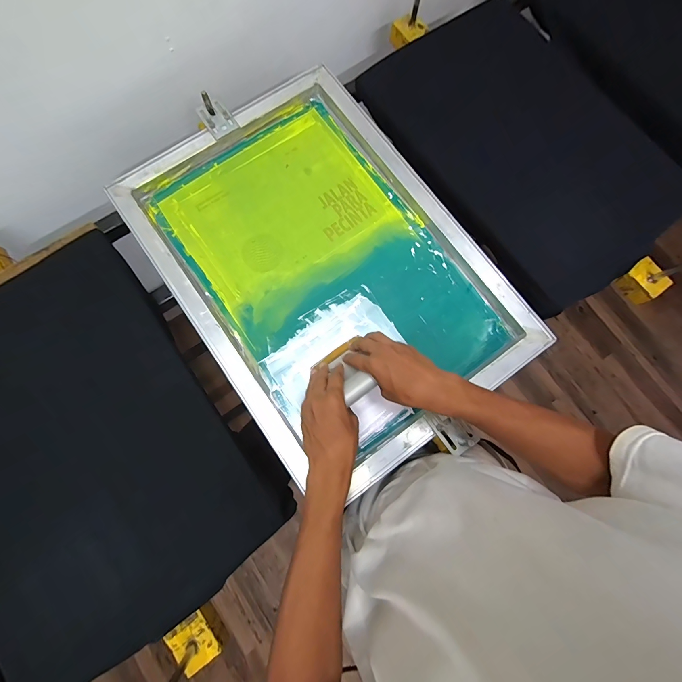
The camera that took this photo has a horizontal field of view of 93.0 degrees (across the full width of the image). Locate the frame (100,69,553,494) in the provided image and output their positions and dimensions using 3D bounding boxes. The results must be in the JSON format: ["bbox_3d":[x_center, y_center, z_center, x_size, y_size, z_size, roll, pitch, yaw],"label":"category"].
[{"bbox_3d":[-0.029,-0.131,0.554,0.459,0.032,0.645,-35,82,-7],"label":"frame"}]

